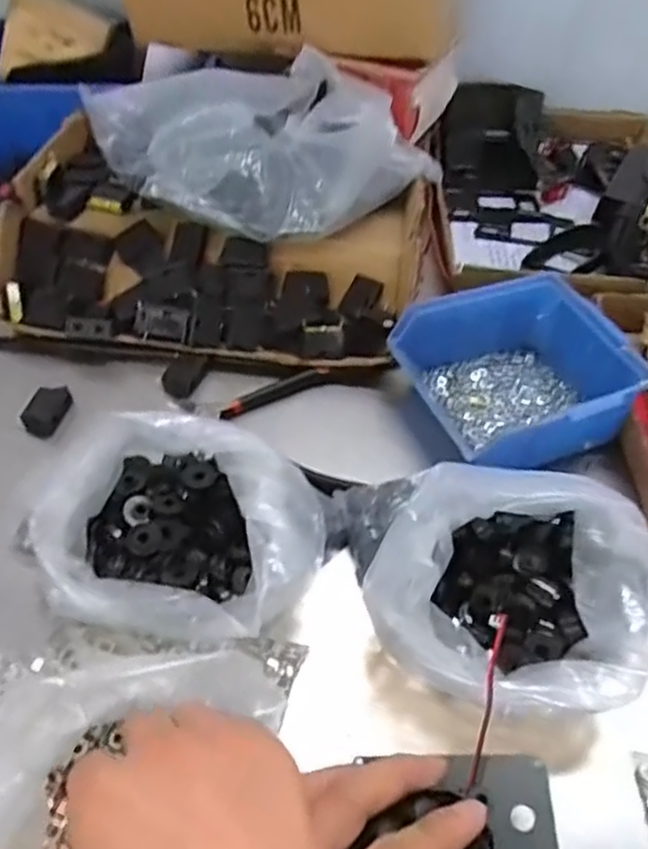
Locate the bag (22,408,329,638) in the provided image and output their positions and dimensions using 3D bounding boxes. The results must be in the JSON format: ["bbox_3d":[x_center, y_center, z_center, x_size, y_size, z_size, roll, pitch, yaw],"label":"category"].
[{"bbox_3d":[-0.073,0.055,0.362,0.140,0.072,0.121,16,50,11],"label":"bag"}]

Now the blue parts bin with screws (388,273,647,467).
[{"bbox_3d":[0.131,-0.034,0.467,0.130,0.062,0.132,-18,52,-18],"label":"blue parts bin with screws"}]

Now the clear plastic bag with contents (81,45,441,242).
[{"bbox_3d":[-0.034,-0.204,0.515,0.244,0.107,0.116,5,49,2],"label":"clear plastic bag with contents"}]

